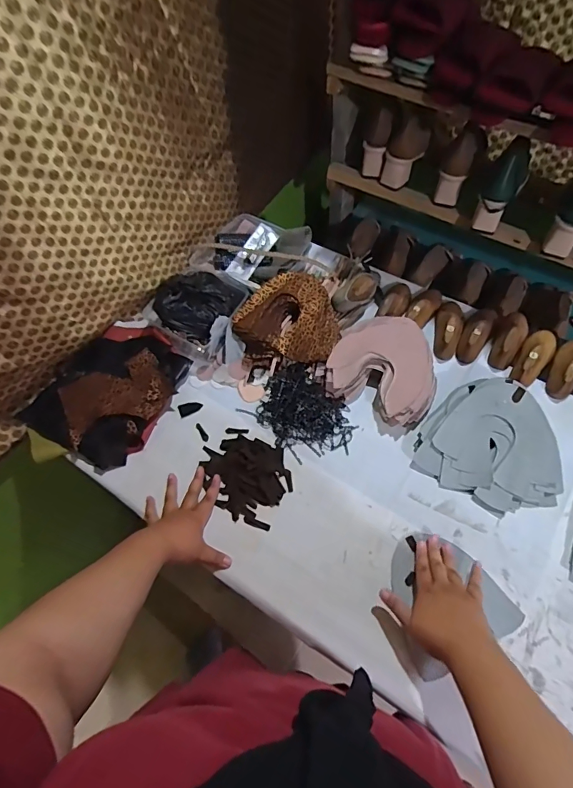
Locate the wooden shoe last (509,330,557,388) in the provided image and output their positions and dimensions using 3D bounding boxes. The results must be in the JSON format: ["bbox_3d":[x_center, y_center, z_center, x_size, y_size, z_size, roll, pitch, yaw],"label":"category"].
[{"bbox_3d":[0.456,-0.073,0.773,0.053,0.050,0.146,32,65,20],"label":"wooden shoe last"}]

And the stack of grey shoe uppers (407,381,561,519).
[{"bbox_3d":[0.339,0.079,0.684,0.220,0.057,0.202,28,64,18],"label":"stack of grey shoe uppers"}]

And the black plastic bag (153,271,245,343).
[{"bbox_3d":[-0.169,-0.181,0.809,0.129,0.058,0.155,35,66,21],"label":"black plastic bag"}]

